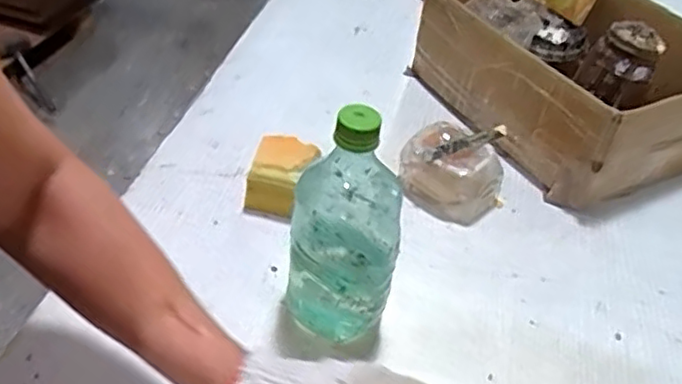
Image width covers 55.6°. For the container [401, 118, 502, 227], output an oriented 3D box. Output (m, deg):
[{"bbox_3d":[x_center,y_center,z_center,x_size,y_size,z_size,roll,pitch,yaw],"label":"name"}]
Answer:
[{"bbox_3d":[0.113,-0.022,0.674,0.103,0.063,0.074,29,46,22],"label":"container"}]

